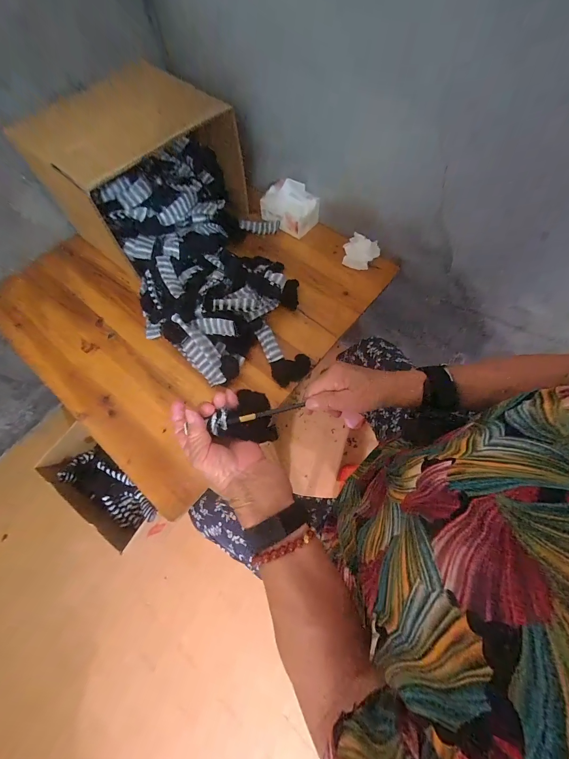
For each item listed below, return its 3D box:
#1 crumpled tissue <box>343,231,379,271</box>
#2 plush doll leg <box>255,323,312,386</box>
[{"bbox_3d":[0.188,-0.315,0.724,0.087,0.046,0.072,23,68,11],"label":"crumpled tissue"},{"bbox_3d":[-0.001,-0.059,0.640,0.083,0.023,0.144,-21,67,-8],"label":"plush doll leg"}]

